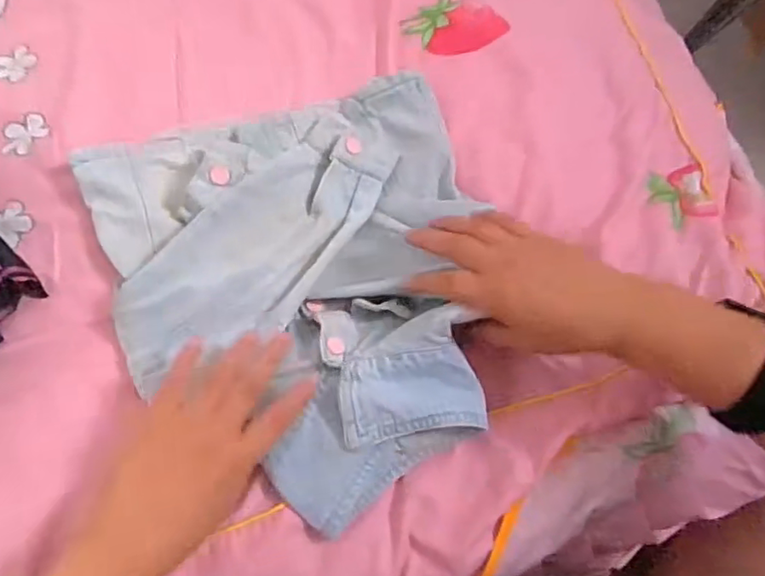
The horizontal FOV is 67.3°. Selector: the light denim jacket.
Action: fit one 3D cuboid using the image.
[{"bbox_3d":[-0.051,-0.012,0.448,0.297,0.043,0.338,-20,70,-10],"label":"light denim jacket"}]

